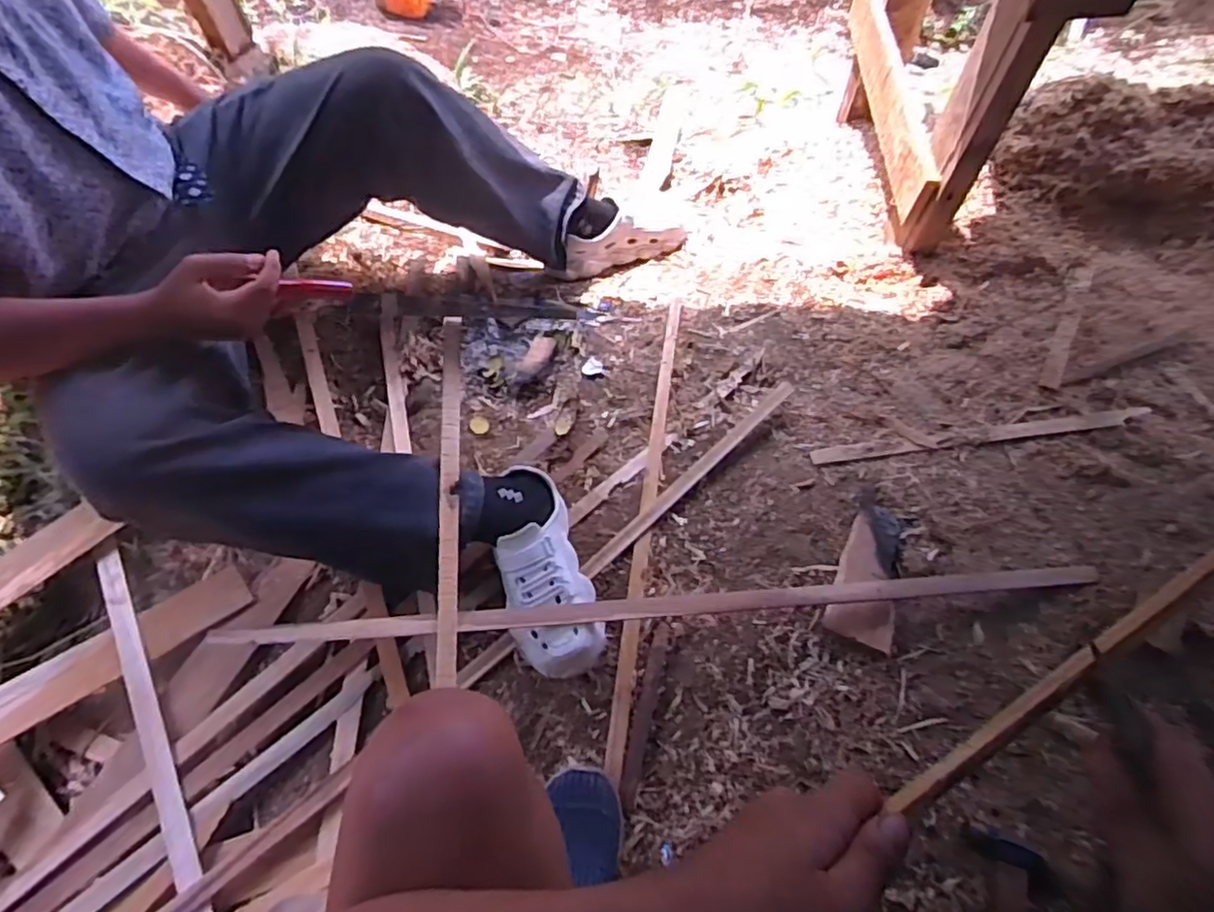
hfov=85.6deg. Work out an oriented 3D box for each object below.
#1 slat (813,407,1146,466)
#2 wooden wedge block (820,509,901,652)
[{"bbox_3d":[0.536,-0.031,0.937,0.488,0.012,0.027,-8,64,0],"label":"slat"},{"bbox_3d":[0.334,0.149,0.842,0.080,0.036,0.185,15,66,11],"label":"wooden wedge block"}]

